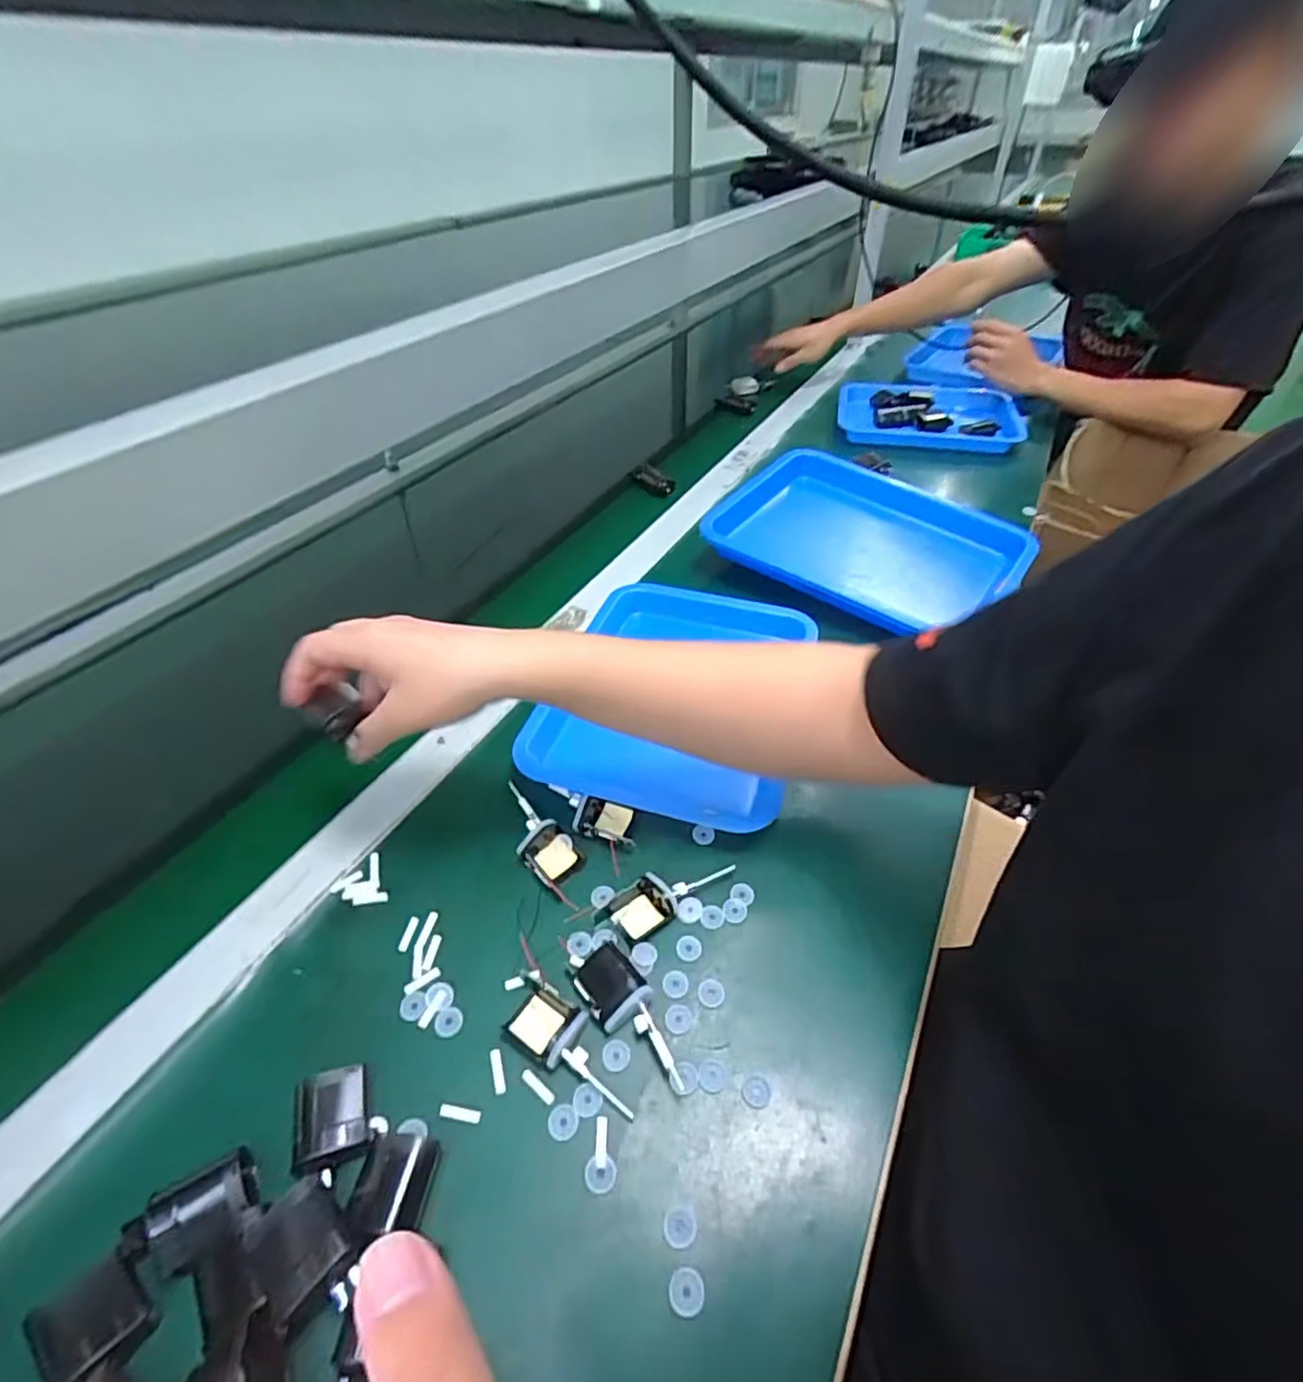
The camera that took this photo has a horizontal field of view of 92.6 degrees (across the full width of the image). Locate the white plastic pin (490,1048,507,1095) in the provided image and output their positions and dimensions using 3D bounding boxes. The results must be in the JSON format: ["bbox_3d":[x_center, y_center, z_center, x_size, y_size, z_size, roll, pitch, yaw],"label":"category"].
[{"bbox_3d":[-0.093,0.228,0.375,0.007,0.004,0.025,-14,47,-15],"label":"white plastic pin"}]

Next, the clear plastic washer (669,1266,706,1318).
[{"bbox_3d":[0.017,0.295,0.305,0.017,0.004,0.017,1,44,-1],"label":"clear plastic washer"}]

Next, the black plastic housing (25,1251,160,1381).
[{"bbox_3d":[-0.258,0.291,0.287,0.044,0.014,0.035,28,50,24],"label":"black plastic housing"}]

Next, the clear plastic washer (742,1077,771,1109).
[{"bbox_3d":[0.062,0.236,0.367,0.016,0.004,0.016,1,44,-1],"label":"clear plastic washer"}]

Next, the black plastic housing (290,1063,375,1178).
[{"bbox_3d":[-0.178,0.239,0.349,0.035,0.023,0.048,-13,46,-14],"label":"black plastic housing"}]

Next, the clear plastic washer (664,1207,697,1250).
[{"bbox_3d":[0.015,0.275,0.320,0.016,0.004,0.016,1,44,-1],"label":"clear plastic washer"}]

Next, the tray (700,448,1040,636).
[{"bbox_3d":[0.257,-0.188,0.749,0.336,0.046,0.276,31,52,28],"label":"tray"}]

